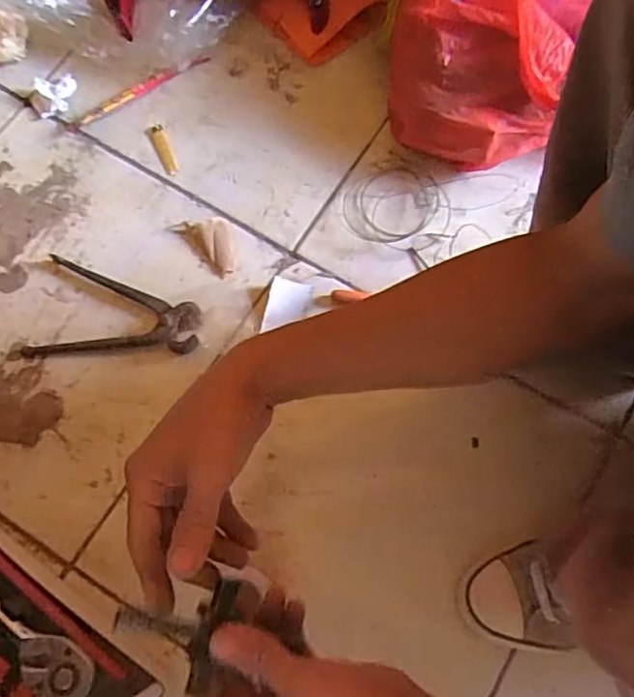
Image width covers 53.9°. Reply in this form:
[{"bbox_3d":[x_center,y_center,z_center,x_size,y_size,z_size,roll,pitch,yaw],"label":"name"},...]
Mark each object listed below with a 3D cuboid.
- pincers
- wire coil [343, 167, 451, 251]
[{"bbox_3d":[-0.222,-0.029,0.687,0.185,0.020,0.115,14,73,5],"label":"pincers"},{"bbox_3d":[0.093,-0.166,0.731,0.121,0.016,0.106,10,73,3],"label":"wire coil"}]

